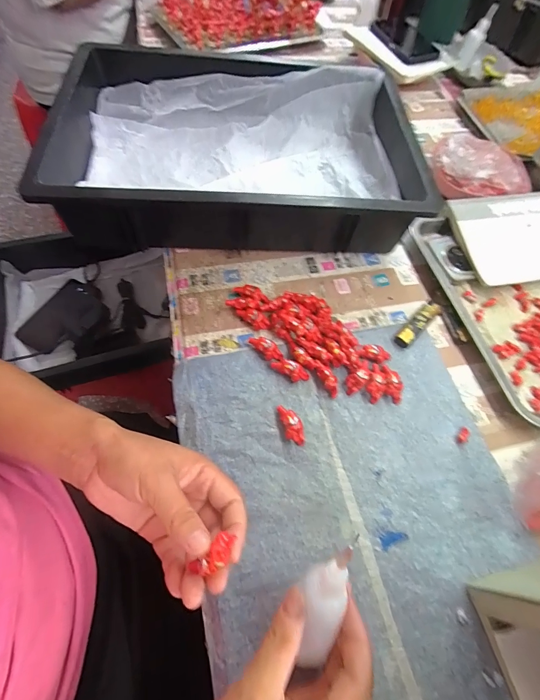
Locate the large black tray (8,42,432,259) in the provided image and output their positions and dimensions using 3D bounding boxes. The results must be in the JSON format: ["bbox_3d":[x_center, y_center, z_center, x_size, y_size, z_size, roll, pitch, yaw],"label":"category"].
[{"bbox_3d":[-0.044,-0.271,0.460,0.449,0.097,0.322,-4,63,-7],"label":"large black tray"}]

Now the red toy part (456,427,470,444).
[{"bbox_3d":[0.201,0.088,0.349,0.009,0.007,0.018,26,65,11],"label":"red toy part"}]

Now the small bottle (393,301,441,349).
[{"bbox_3d":[0.178,-0.031,0.405,0.078,0.012,0.019,-40,72,-22],"label":"small bottle"}]

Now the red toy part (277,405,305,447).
[{"bbox_3d":[0.021,0.074,0.334,0.019,0.014,0.041,-12,64,-11],"label":"red toy part"}]

